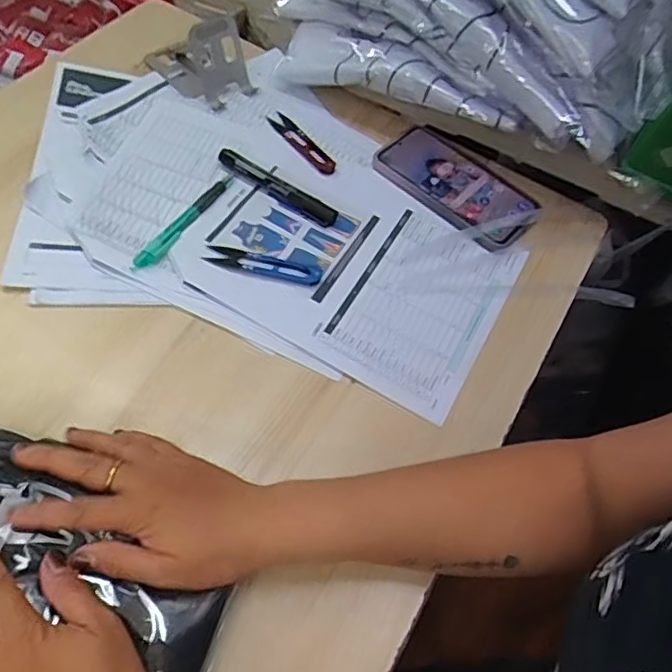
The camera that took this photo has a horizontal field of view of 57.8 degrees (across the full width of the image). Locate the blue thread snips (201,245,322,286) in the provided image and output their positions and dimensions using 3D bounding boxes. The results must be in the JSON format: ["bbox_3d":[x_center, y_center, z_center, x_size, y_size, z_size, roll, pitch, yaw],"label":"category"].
[{"bbox_3d":[-0.064,-0.064,0.538,0.100,0.006,0.022,11,55,3],"label":"blue thread snips"}]

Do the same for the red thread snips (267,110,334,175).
[{"bbox_3d":[-0.035,-0.199,0.631,0.021,0.010,0.101,-29,62,-22],"label":"red thread snips"}]

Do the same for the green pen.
[{"bbox_3d":[-0.134,-0.106,0.551,0.017,0.008,0.138,28,57,15],"label":"green pen"}]

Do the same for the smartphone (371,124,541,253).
[{"bbox_3d":[0.122,-0.156,0.613,0.162,0.014,0.088,38,61,21],"label":"smartphone"}]

